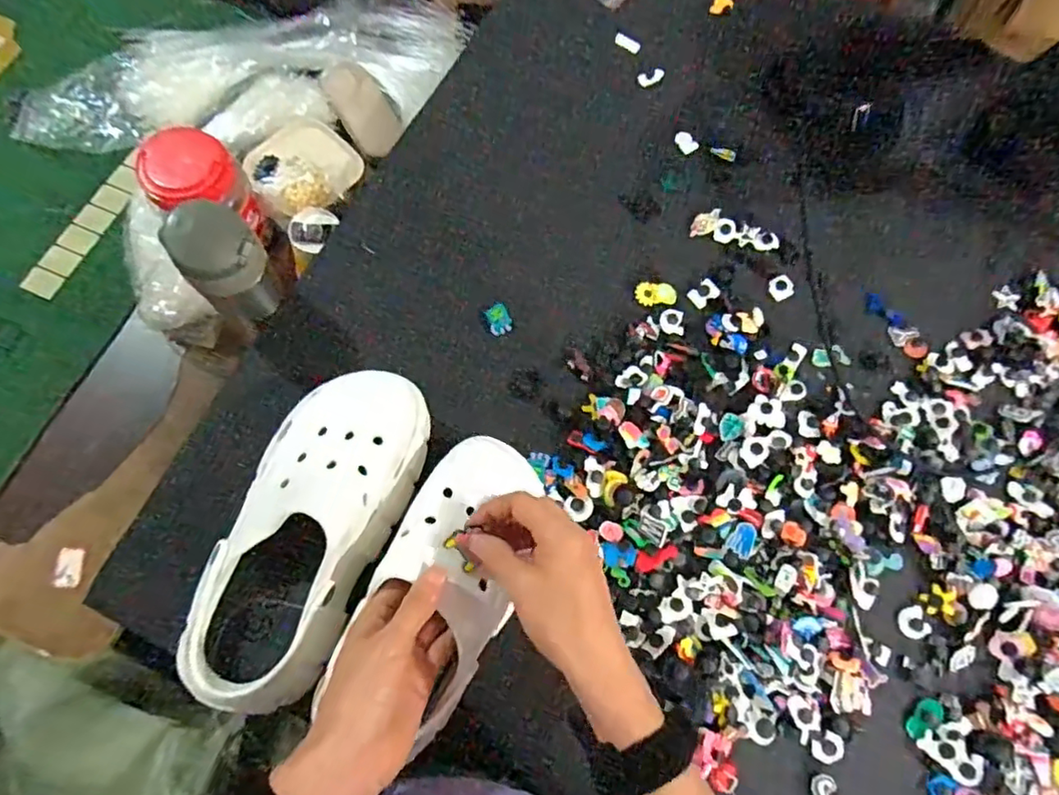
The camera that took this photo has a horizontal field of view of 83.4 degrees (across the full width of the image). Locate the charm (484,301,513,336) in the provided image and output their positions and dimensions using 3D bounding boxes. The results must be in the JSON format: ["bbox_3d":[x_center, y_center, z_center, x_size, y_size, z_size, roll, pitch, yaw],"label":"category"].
[{"bbox_3d":[-0.030,-0.075,0.574,0.023,0.011,0.030,-21,73,-8],"label":"charm"}]

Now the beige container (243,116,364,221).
[{"bbox_3d":[-0.256,-0.261,0.669,0.130,0.034,0.118,41,74,9],"label":"beige container"}]

